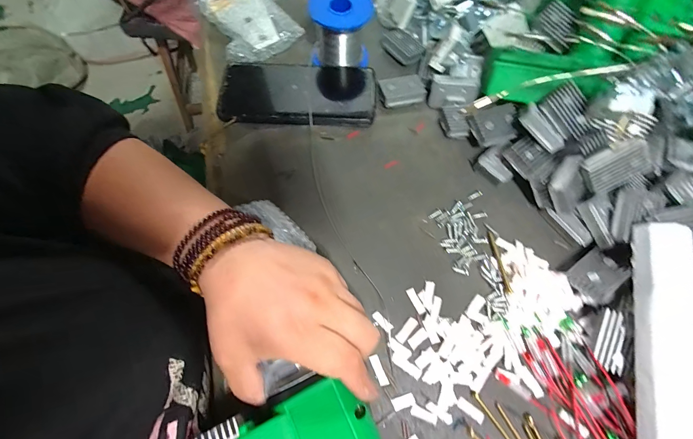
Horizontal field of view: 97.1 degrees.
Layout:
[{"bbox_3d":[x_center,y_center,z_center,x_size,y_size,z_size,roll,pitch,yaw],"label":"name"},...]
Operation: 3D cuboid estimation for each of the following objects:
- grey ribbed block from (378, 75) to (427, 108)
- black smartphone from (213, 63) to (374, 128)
[{"bbox_3d":[0.063,-0.142,0.336,0.047,0.009,0.036,-8,69,-2],"label":"grey ribbed block"},{"bbox_3d":[-0.051,-0.138,0.331,0.161,0.017,0.079,1,69,1],"label":"black smartphone"}]

